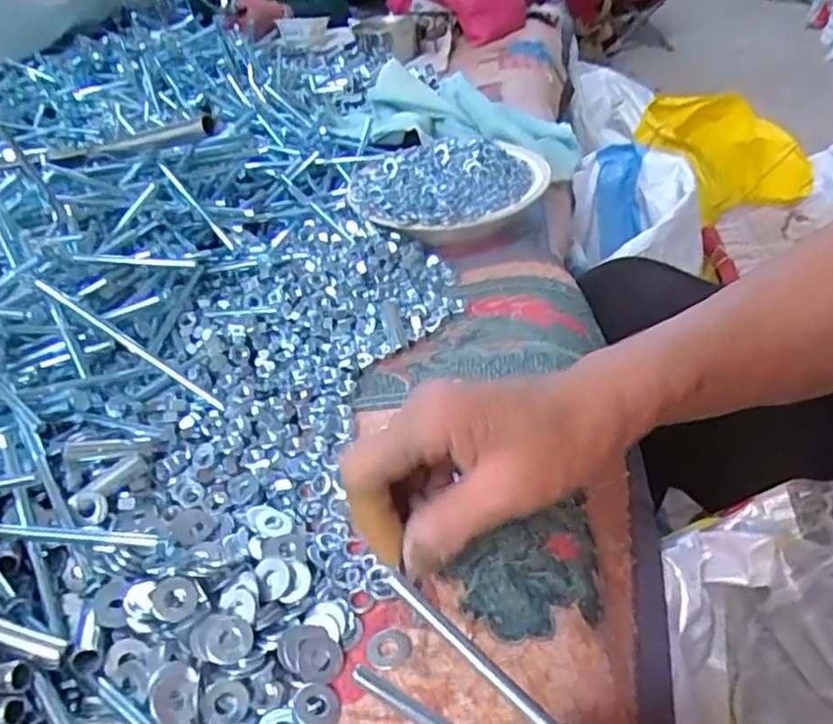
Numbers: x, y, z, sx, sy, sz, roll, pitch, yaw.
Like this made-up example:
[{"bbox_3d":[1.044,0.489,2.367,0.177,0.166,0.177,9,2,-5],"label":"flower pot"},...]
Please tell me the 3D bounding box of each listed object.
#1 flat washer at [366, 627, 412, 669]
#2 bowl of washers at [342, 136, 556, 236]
[{"bbox_3d":[-0.012,0.120,0.285,0.019,0.004,0.018,-4,35,3],"label":"flat washer"},{"bbox_3d":[0.028,-0.153,0.603,0.168,0.055,0.158,-4,35,3],"label":"bowl of washers"}]

